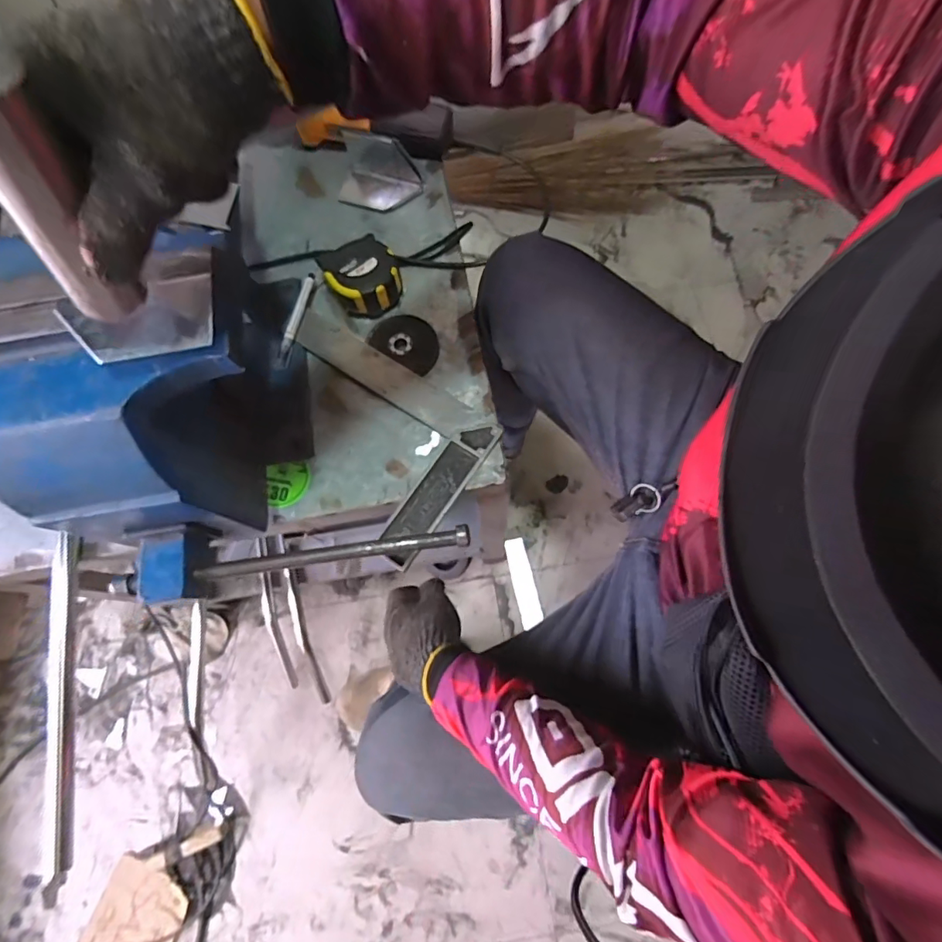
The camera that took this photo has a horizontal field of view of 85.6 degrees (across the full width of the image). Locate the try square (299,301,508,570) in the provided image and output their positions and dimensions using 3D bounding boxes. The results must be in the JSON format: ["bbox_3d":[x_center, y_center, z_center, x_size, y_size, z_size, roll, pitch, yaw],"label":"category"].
[{"bbox_3d":[-0.126,-0.048,0.568,0.275,0.015,0.183,33,73,13],"label":"try square"}]

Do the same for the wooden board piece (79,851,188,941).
[{"bbox_3d":[-0.597,0.799,0.893,0.157,0.030,0.192,15,72,12],"label":"wooden board piece"}]

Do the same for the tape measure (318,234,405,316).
[{"bbox_3d":[-0.125,-0.232,0.610,0.084,0.043,0.083,-35,74,-8],"label":"tape measure"}]

